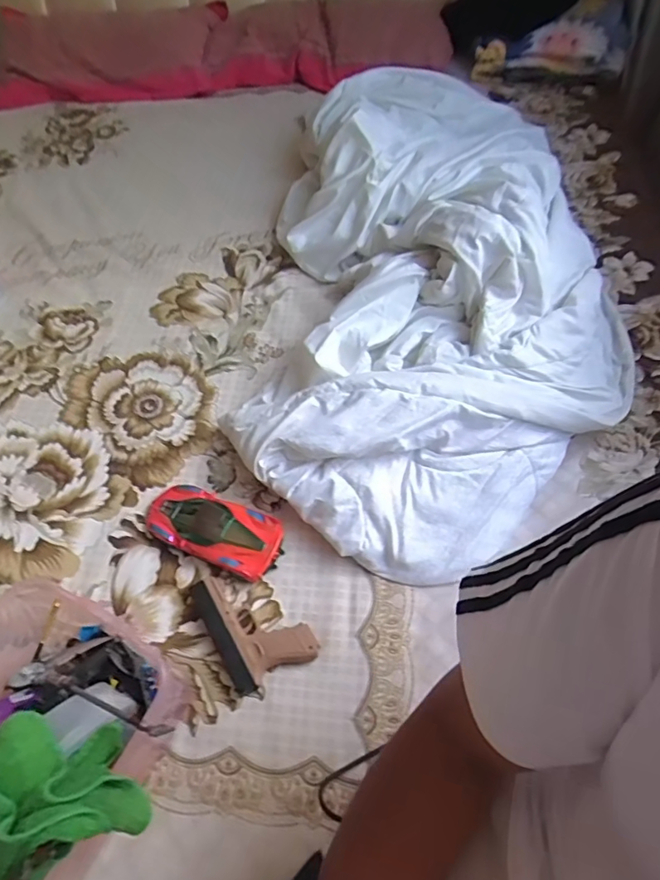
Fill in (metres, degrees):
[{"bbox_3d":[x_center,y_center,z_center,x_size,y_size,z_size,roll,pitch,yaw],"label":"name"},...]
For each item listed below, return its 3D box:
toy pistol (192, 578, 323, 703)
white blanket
[{"bbox_3d":[-0.094,0.218,0.627,0.101,0.024,0.149,-32,62,-14],"label":"toy pistol"},{"bbox_3d":[0.167,-0.260,0.819,0.558,0.169,0.885,3,60,6],"label":"white blanket"}]

